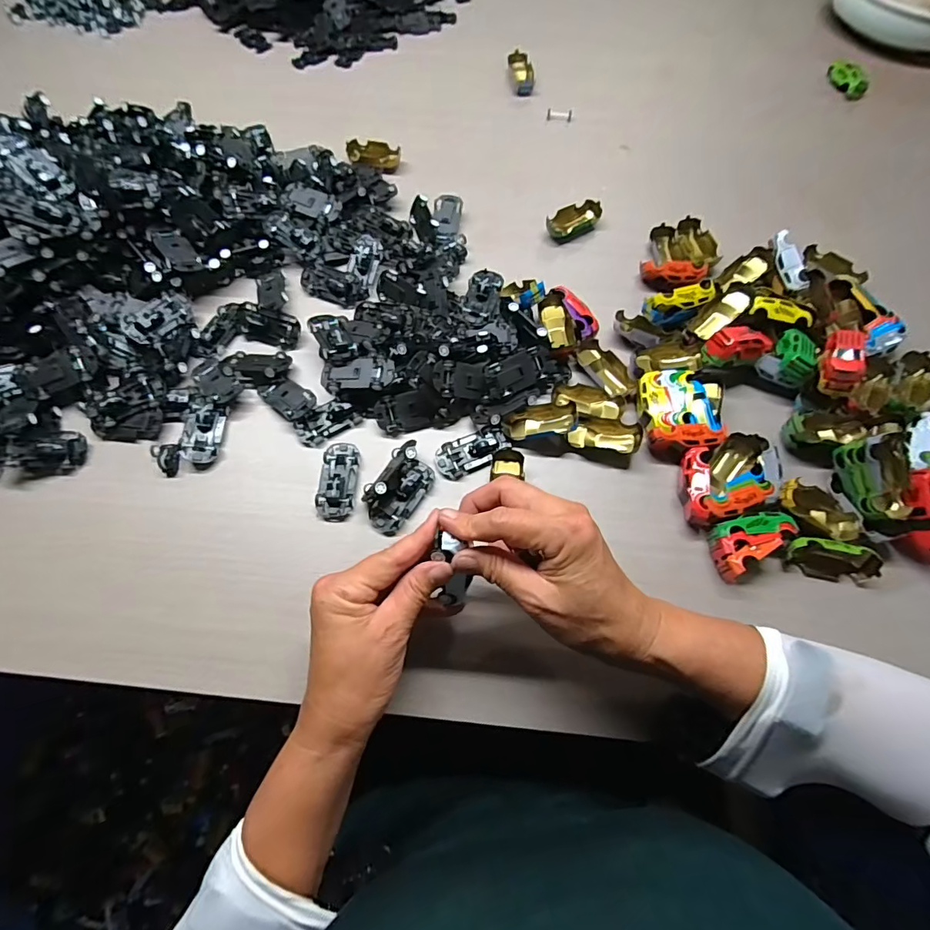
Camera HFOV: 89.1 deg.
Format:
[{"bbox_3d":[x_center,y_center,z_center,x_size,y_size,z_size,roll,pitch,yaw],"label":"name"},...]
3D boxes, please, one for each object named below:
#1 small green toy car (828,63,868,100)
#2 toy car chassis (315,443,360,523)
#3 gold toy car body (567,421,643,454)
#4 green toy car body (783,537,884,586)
[{"bbox_3d":[0.502,-0.508,0.621,0.029,0.021,0.062,-17,68,-8],"label":"small green toy car"},{"bbox_3d":[-0.107,0.012,0.396,0.029,0.015,0.069,2,67,0],"label":"toy car chassis"},{"bbox_3d":[0.123,-0.027,0.416,0.059,0.015,0.027,8,67,3],"label":"gold toy car body"},{"bbox_3d":[0.288,0.074,0.370,0.065,0.022,0.024,10,67,3],"label":"green toy car body"}]

